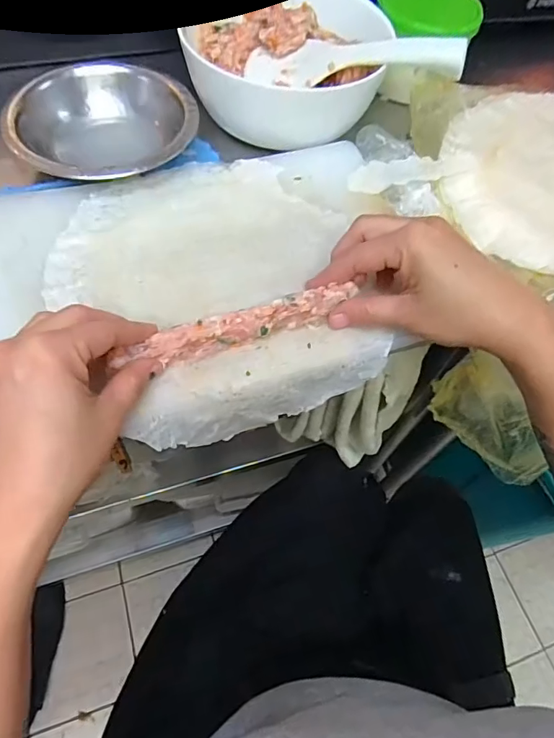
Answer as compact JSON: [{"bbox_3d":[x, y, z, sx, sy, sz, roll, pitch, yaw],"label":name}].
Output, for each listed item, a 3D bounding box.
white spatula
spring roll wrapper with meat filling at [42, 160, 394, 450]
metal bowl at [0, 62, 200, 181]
[{"bbox_3d":[0.063,-0.268,0.411,0.194,0.022,0.046,13,59,25],"label":"white spatula"},{"bbox_3d":[-0.046,-0.065,0.350,0.205,0.052,0.212,-19,63,-14],"label":"spring roll wrapper with meat filling"},{"bbox_3d":[-0.143,-0.204,0.395,0.139,0.037,0.139,1,60,-3],"label":"metal bowl"}]

